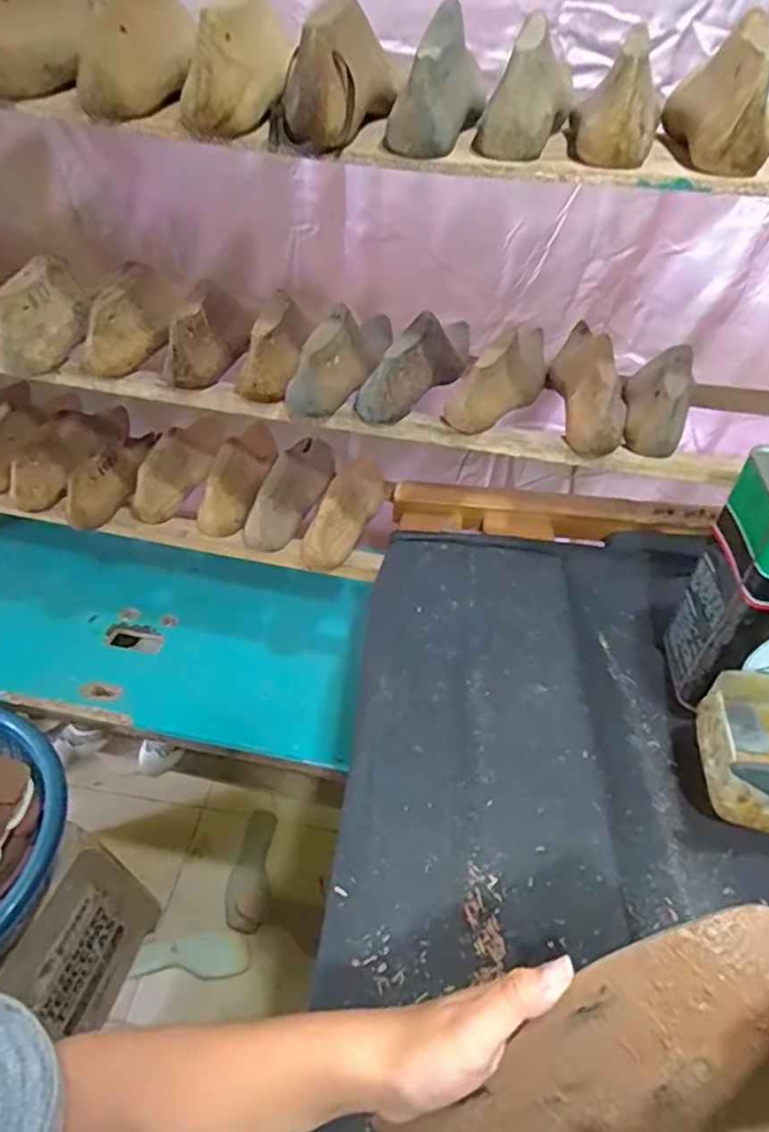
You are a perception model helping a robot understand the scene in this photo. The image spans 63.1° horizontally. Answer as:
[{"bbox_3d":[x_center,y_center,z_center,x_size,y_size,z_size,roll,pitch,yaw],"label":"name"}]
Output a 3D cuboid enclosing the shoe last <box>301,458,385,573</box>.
[{"bbox_3d":[-0.045,-0.081,0.796,0.057,0.074,0.193,15,44,9],"label":"shoe last"}]

